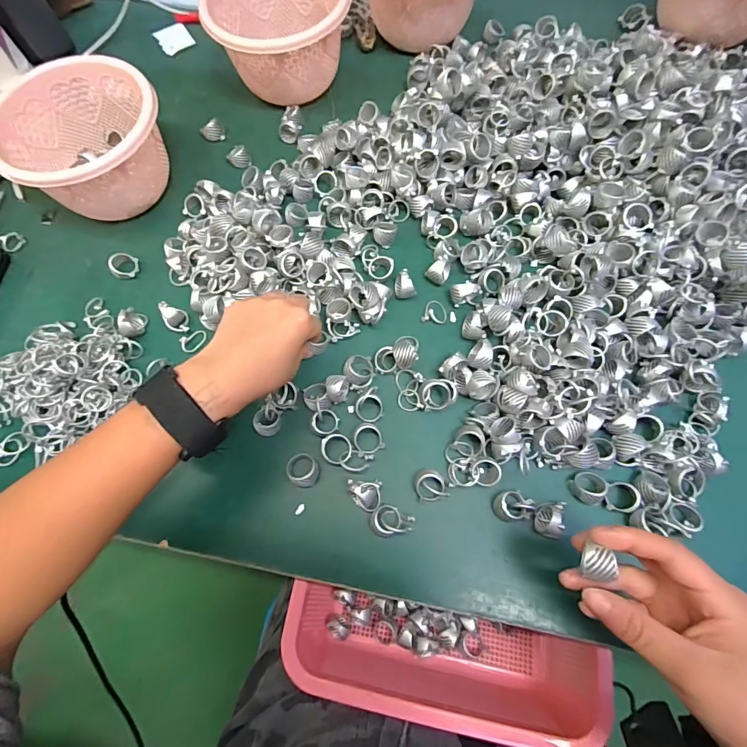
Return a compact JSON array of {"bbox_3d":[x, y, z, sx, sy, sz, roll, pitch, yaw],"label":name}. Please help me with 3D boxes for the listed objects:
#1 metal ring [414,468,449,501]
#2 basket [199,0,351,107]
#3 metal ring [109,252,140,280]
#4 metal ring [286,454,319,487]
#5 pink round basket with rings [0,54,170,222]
[{"bbox_3d":[0.044,0.086,0.320,0.023,0.016,0.026,-16,72,-2],"label":"metal ring"},{"bbox_3d":[-0.097,-0.364,0.442,0.144,0.079,0.127,0,72,3],"label":"basket"},{"bbox_3d":[-0.244,-0.105,0.404,0.025,0.014,0.025,-1,72,3],"label":"metal ring"},{"bbox_3d":[-0.057,0.077,0.331,0.027,0.018,0.022,40,78,14],"label":"metal ring"},{"bbox_3d":[-0.268,-0.221,0.401,0.132,0.082,0.129,-1,72,3],"label":"pink round basket with rings"}]

